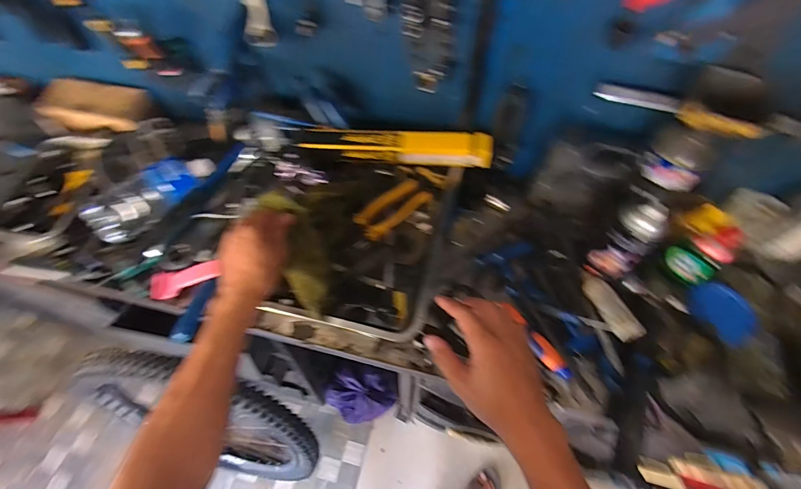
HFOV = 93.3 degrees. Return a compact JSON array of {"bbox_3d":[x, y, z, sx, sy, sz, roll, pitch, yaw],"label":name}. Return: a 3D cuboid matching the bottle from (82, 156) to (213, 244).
[{"bbox_3d":[-0.454,-0.093,0.698,0.224,0.078,0.082,-39,67,-20],"label":"bottle"}]

